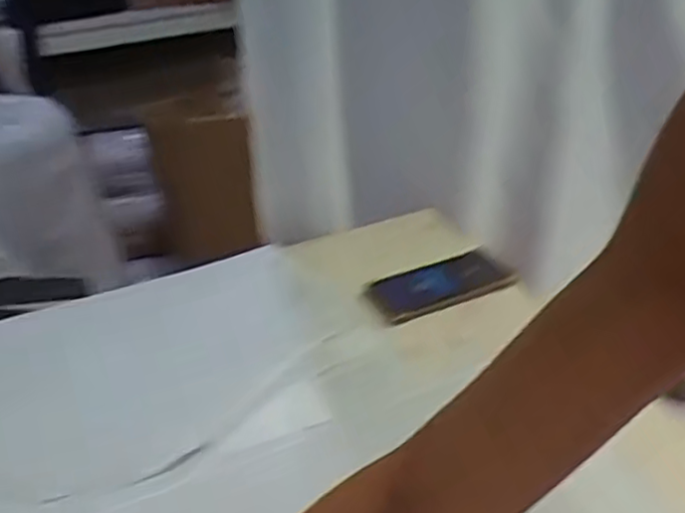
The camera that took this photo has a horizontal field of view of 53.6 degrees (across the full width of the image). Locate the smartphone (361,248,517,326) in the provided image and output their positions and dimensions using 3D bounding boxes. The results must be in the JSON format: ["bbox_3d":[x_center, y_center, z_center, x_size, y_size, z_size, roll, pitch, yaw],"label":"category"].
[{"bbox_3d":[0.110,0.032,0.786,0.168,0.008,0.071,-17,49,-13],"label":"smartphone"}]

